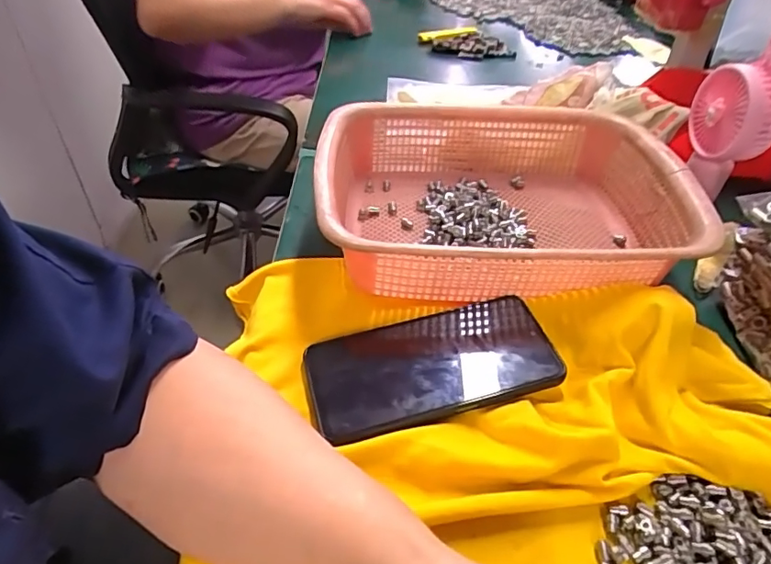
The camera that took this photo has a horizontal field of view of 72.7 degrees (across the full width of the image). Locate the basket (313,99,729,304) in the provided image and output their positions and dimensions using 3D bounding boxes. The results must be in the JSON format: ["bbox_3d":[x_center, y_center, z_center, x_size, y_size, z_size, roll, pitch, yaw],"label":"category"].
[{"bbox_3d":[0.092,-0.069,0.437,0.281,0.074,0.215,2,44,0],"label":"basket"}]

